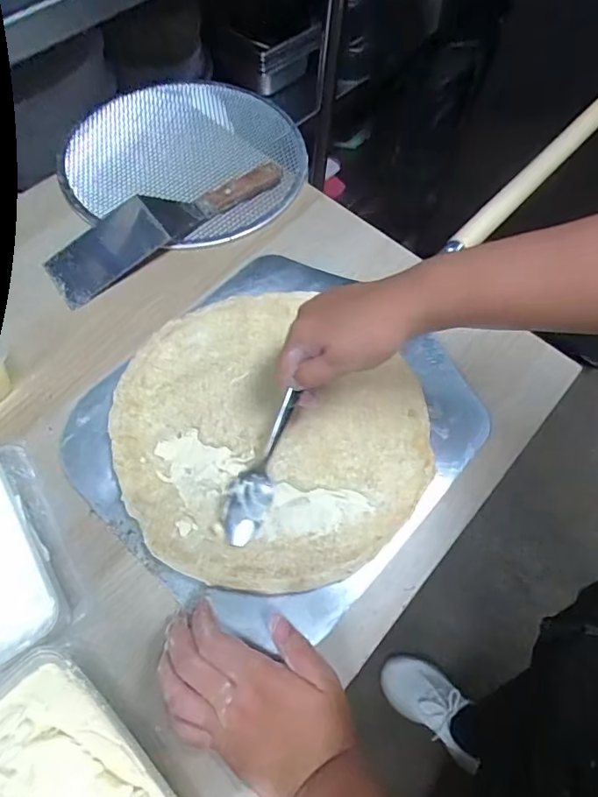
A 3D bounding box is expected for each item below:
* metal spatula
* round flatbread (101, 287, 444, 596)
[{"bbox_3d":[-0.140,-0.199,0.560,0.278,0.031,0.068,-34,71,-18],"label":"metal spatula"},{"bbox_3d":[-0.024,0.023,0.463,0.270,0.015,0.272,1,63,-2],"label":"round flatbread"}]

